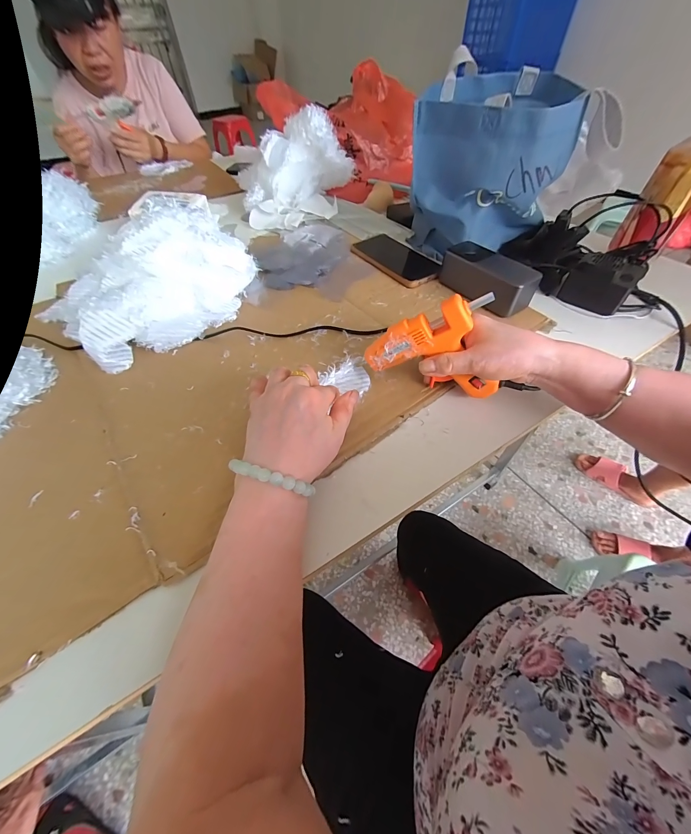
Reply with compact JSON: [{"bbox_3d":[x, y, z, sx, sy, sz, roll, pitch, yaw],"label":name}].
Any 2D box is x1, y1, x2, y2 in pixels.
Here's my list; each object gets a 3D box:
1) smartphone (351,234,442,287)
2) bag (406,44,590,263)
[{"bbox_3d":[0.084,-0.269,0.536,0.083,0.011,0.168,-29,56,-20],"label":"smartphone"},{"bbox_3d":[0.224,-0.381,0.498,0.194,0.207,0.204,23,56,19],"label":"bag"}]

